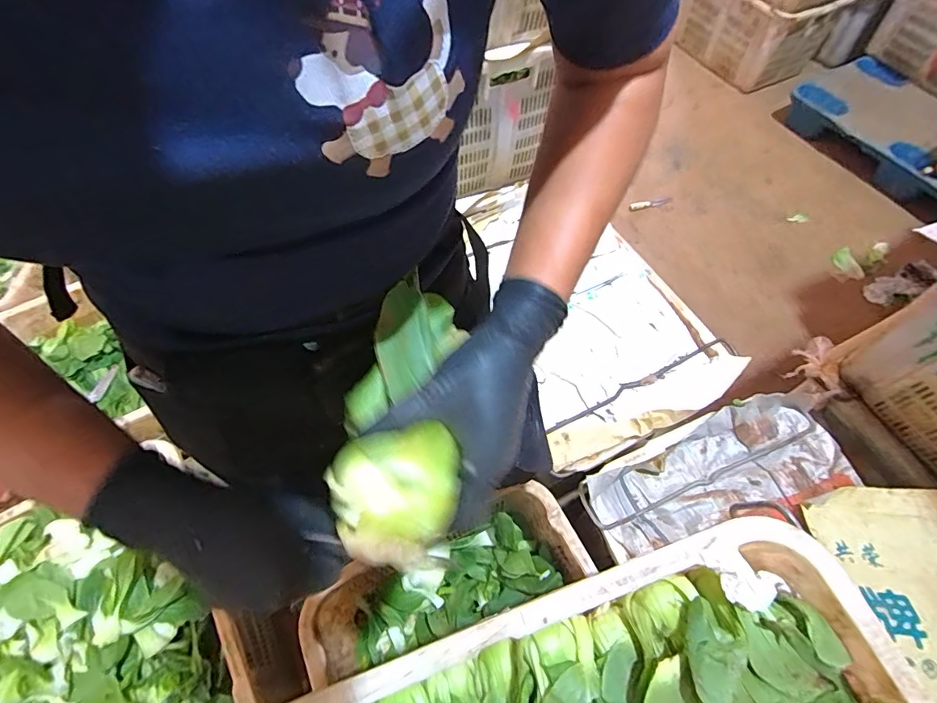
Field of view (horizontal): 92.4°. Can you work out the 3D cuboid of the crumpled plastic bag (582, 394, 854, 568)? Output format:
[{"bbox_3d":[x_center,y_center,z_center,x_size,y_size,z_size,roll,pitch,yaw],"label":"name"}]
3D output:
[{"bbox_3d":[0.462,0.240,0.848,0.495,0.066,0.207,-20,63,-10],"label":"crumpled plastic bag"}]

